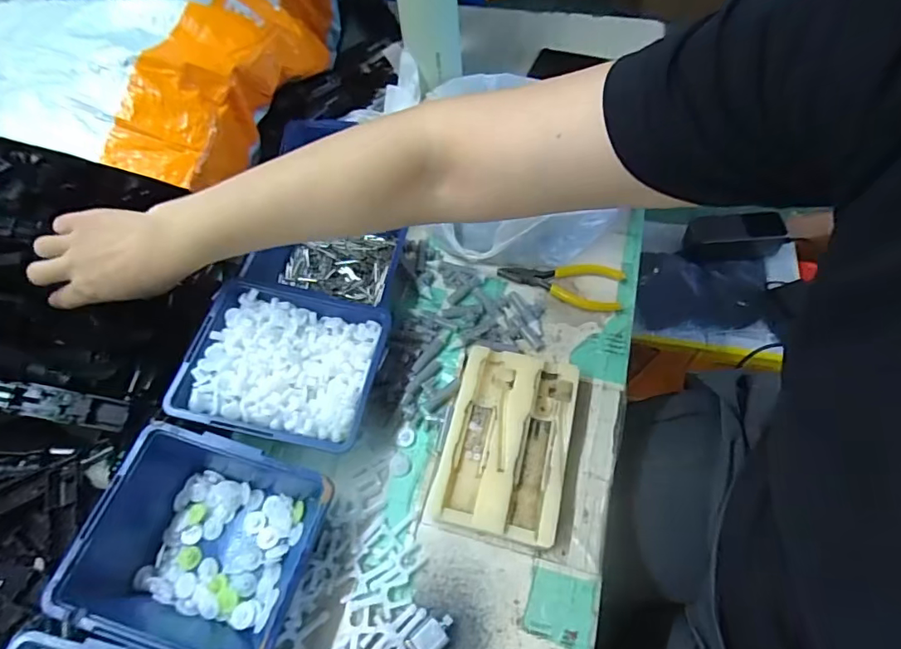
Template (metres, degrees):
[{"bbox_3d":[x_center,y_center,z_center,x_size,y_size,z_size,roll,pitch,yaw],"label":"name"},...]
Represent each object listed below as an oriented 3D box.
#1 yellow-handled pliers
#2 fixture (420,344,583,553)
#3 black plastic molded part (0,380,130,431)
[{"bbox_3d":[0.103,-0.041,0.460,0.113,0.006,0.046,11,61,11],"label":"yellow-handled pliers"},{"bbox_3d":[0.044,0.087,0.378,0.090,0.020,0.138,10,61,11],"label":"fixture"},{"bbox_3d":[-0.310,0.059,0.373,0.118,0.011,0.023,14,59,-11],"label":"black plastic molded part"}]

